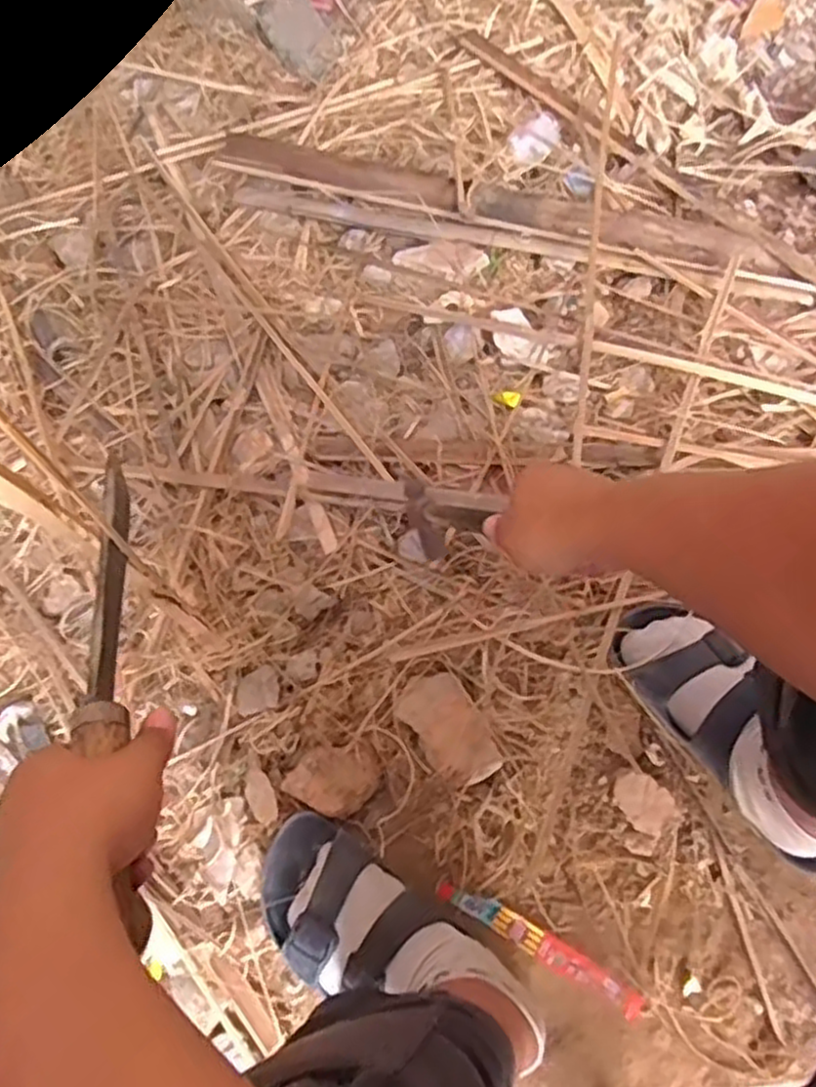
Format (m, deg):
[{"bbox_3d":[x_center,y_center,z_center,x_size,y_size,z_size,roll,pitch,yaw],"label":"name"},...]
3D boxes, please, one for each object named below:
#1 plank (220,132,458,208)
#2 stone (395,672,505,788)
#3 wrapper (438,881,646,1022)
[{"bbox_3d":[-0.080,-0.438,0.869,0.286,0.026,0.056,17,71,8],"label":"plank"},{"bbox_3d":[0.037,0.166,0.669,0.060,0.034,0.107,-36,73,-11],"label":"stone"},{"bbox_3d":[0.113,0.344,0.634,0.184,0.012,0.023,29,73,12],"label":"wrapper"}]

